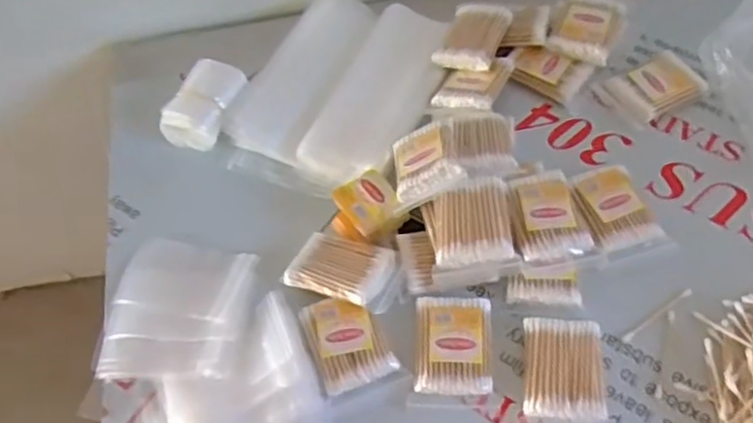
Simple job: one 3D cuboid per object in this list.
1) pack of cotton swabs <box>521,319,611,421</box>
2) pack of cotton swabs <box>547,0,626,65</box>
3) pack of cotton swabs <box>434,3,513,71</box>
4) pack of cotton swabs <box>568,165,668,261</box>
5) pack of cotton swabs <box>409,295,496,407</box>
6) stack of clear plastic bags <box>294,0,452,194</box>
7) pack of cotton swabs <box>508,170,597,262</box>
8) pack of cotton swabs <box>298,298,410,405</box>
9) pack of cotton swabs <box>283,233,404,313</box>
[{"bbox_3d":[0.139,0.114,0.524,0.059,0.015,0.072,2,61,6],"label":"pack of cotton swabs"},{"bbox_3d":[0.201,-0.177,0.685,0.057,0.017,0.082,20,64,15],"label":"pack of cotton swabs"},{"bbox_3d":[0.089,-0.166,0.678,0.058,0.014,0.070,14,70,29],"label":"pack of cotton swabs"},{"bbox_3d":[0.196,-0.004,0.590,0.060,0.017,0.080,-16,61,-5],"label":"pack of cotton swabs"},{"bbox_3d":[0.058,0.102,0.532,0.058,0.015,0.082,2,61,5],"label":"pack of cotton swabs"},{"bbox_3d":[0.008,-0.110,0.662,0.085,0.018,0.207,22,64,16],"label":"stack of clear plastic bags"},{"bbox_3d":[0.136,0.005,0.573,0.056,0.021,0.074,-7,60,0],"label":"pack of cotton swabs"},{"bbox_3d":[-0.020,0.099,0.538,0.056,0.012,0.078,-20,61,-7],"label":"pack of cotton swabs"},{"bbox_3d":[-0.024,0.044,0.561,0.083,0.018,0.054,16,63,13],"label":"pack of cotton swabs"}]

